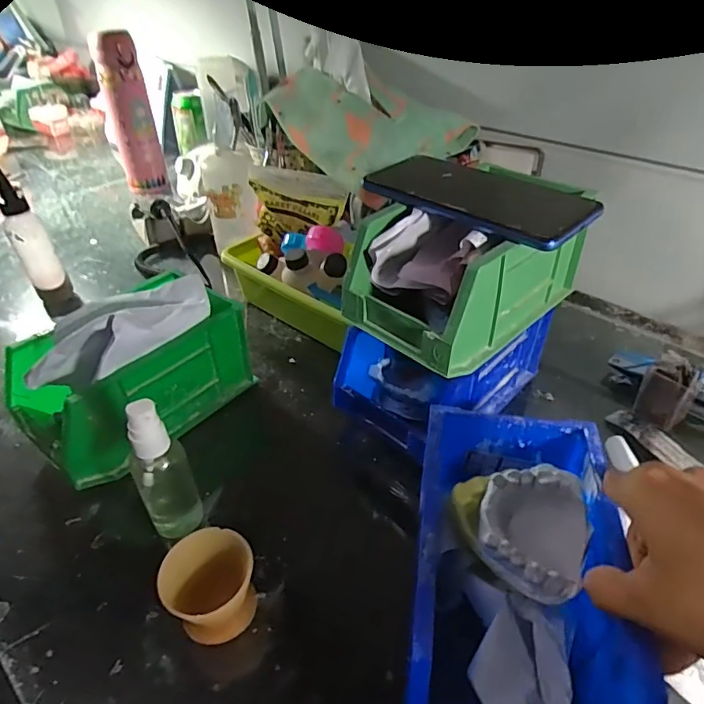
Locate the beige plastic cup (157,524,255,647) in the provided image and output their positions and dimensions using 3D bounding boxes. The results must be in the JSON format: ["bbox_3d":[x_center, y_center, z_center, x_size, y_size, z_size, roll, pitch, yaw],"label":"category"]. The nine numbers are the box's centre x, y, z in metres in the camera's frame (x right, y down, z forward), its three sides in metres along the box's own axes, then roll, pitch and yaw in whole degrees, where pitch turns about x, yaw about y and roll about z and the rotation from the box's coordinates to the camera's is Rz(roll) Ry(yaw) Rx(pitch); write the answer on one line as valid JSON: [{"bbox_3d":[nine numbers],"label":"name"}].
[{"bbox_3d":[-0.082,0.141,0.301,0.047,0.052,0.049,-1,39,1],"label":"beige plastic cup"}]

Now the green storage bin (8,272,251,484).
[{"bbox_3d":[-0.179,0.017,0.418,0.093,0.104,0.170,27,48,31],"label":"green storage bin"}]

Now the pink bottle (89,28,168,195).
[{"bbox_3d":[-0.336,-0.356,0.768,0.062,0.216,0.051,-17,42,-18],"label":"pink bottle"}]

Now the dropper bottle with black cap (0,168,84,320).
[{"bbox_3d":[-0.351,-0.114,0.558,0.040,0.153,0.037,-25,44,-25],"label":"dropper bottle with black cap"}]

